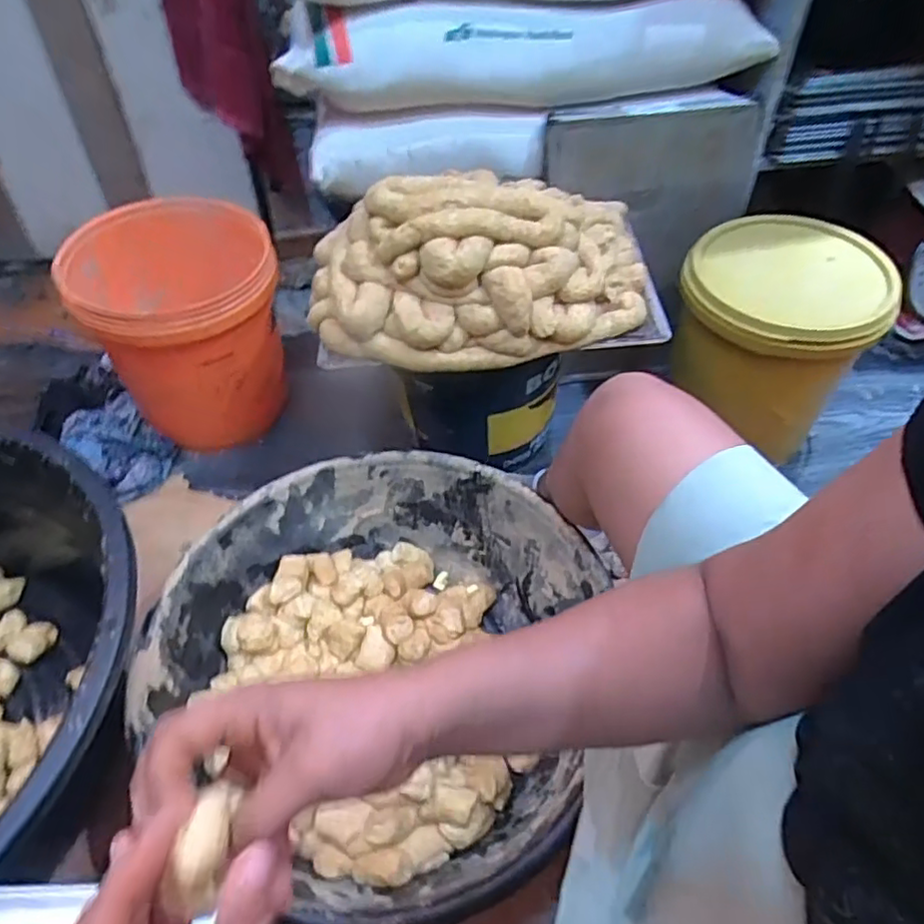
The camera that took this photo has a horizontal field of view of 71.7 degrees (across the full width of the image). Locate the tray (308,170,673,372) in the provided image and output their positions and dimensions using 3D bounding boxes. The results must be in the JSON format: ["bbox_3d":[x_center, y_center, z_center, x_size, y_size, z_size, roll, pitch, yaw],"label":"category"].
[{"bbox_3d":[0.026,-0.258,0.824,0.449,0.159,0.233,-3,48,-2],"label":"tray"}]

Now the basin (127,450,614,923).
[{"bbox_3d":[-0.112,0.236,0.795,0.492,0.160,0.527,0,48,0],"label":"basin"}]

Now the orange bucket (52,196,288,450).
[{"bbox_3d":[-0.444,-0.202,1.090,0.285,0.364,0.285,0,48,0],"label":"orange bucket"}]

